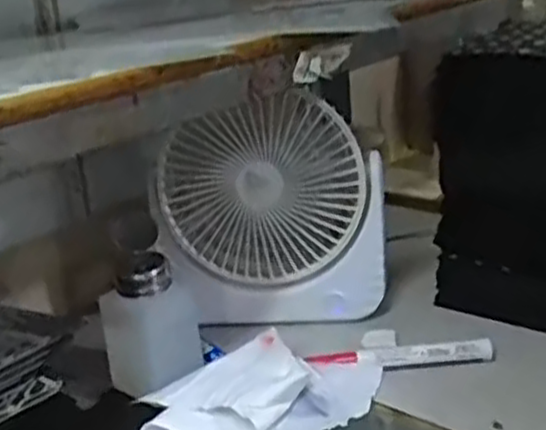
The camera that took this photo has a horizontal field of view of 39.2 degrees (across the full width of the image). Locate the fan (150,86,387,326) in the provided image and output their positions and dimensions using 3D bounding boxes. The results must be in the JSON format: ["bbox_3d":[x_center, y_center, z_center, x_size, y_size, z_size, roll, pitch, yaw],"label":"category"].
[{"bbox_3d":[-0.003,0.003,0.624,0.186,0.176,0.063,-8,19,-5],"label":"fan"}]

